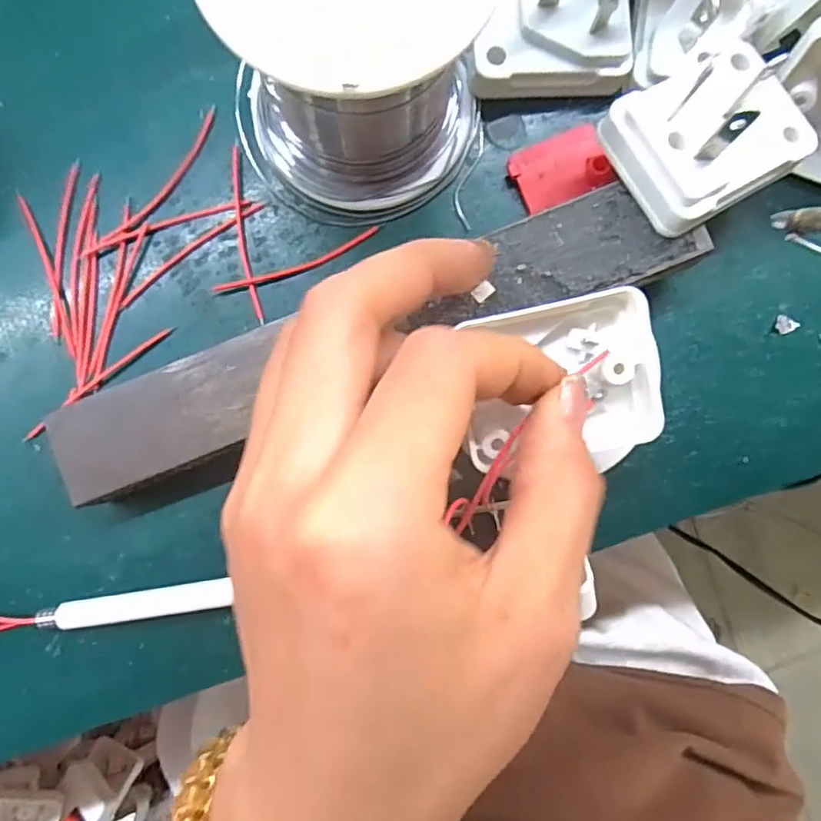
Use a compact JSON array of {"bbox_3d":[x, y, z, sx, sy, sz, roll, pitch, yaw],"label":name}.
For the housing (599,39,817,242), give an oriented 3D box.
[{"bbox_3d":[0.080,-0.074,0.160,0.049,0.020,0.038,-32,88,-11],"label":"housing"}]

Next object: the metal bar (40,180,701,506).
[{"bbox_3d":[-0.012,-0.019,0.175,0.181,0.022,0.027,-22,89,0],"label":"metal bar"}]

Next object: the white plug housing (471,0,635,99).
[{"bbox_3d":[0.041,-0.113,0.177,0.045,0.021,0.039,-4,89,1],"label":"white plug housing"}]

